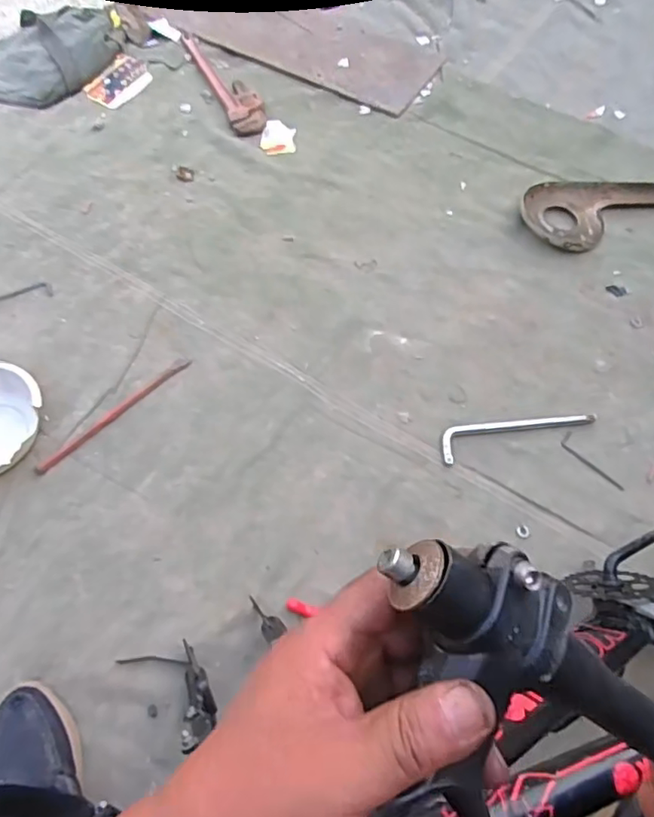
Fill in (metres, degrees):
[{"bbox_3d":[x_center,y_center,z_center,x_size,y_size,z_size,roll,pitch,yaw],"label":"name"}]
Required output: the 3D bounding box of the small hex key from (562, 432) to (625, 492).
[{"bbox_3d":[0.409,0.082,0.859,0.024,0.010,0.111,-38,72,-19],"label":"small hex key"}]

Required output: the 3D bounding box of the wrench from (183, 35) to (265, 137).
[{"bbox_3d":[-0.228,-0.744,1.256,0.082,0.027,0.369,-21,67,-13],"label":"wrench"}]

